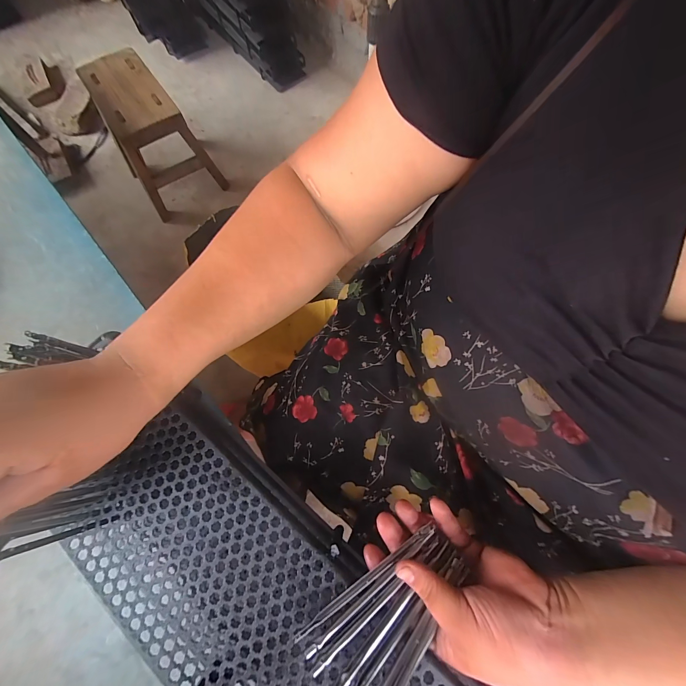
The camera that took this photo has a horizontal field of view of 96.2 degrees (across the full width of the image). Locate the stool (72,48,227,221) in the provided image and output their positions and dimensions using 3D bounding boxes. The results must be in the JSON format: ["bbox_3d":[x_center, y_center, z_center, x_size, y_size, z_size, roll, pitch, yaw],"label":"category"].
[{"bbox_3d":[-0.562,-0.630,0.939,0.237,0.277,0.291,-28,74,-9],"label":"stool"}]

